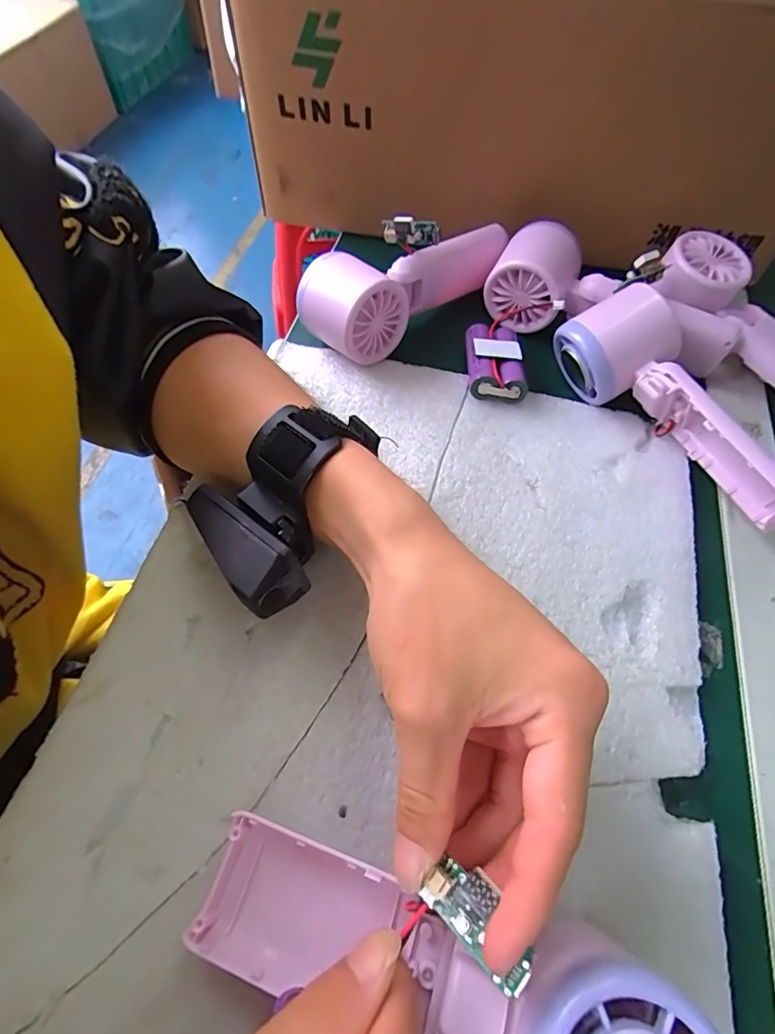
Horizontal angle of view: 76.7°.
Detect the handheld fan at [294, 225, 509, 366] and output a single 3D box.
[{"bbox_3d":[0.018,-0.168,0.340,0.161,0.054,0.062,-32,63,-19],"label":"handheld fan"}]

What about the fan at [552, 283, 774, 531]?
[{"bbox_3d":[0.166,-0.065,0.284,0.051,0.052,0.164,-24,60,-14],"label":"fan"}]

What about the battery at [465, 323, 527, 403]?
[{"bbox_3d":[0.071,-0.105,0.326,0.035,0.017,0.066,2,57,2],"label":"battery"}]

